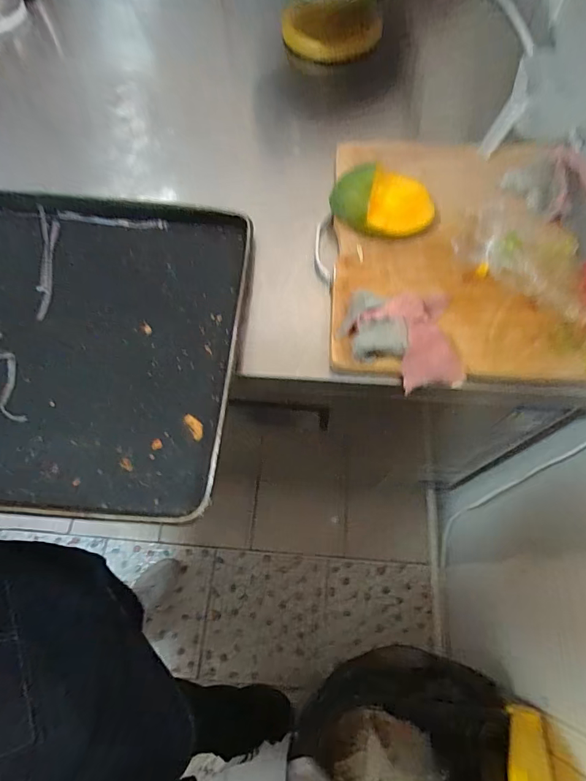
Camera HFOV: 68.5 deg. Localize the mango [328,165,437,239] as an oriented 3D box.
[{"bbox_3d":[0.113,-0.242,0.540,0.130,0.046,0.089,6,59,1],"label":"mango"}]

